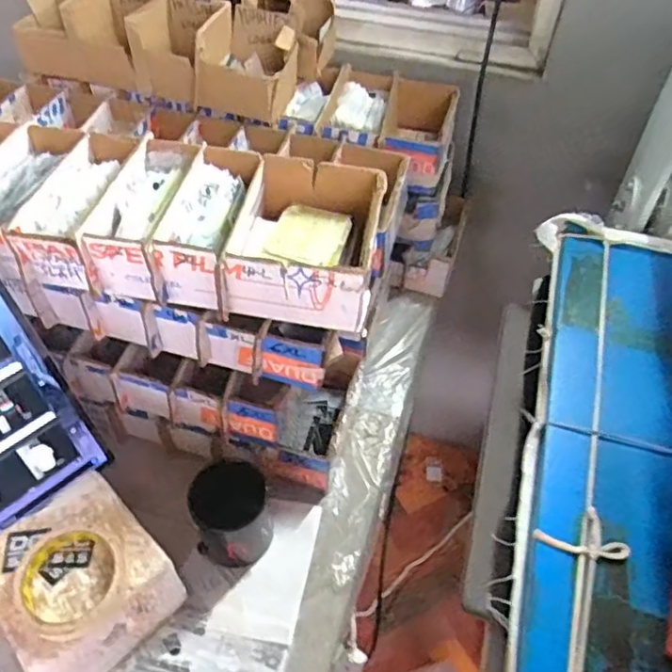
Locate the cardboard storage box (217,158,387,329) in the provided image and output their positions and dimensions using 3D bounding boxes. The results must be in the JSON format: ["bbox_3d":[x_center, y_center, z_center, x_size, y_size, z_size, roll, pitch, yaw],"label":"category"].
[{"bbox_3d":[-0.029,-0.096,0.602,0.140,0.073,0.169,6,49,3],"label":"cardboard storage box"}]

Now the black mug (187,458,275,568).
[{"bbox_3d":[-0.110,0.184,0.644,0.077,0.109,0.083,1,49,-1],"label":"black mug"}]

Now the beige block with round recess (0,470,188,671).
[{"bbox_3d":[-0.243,0.233,0.584,0.134,0.113,0.140,36,57,26],"label":"beige block with round recess"}]

